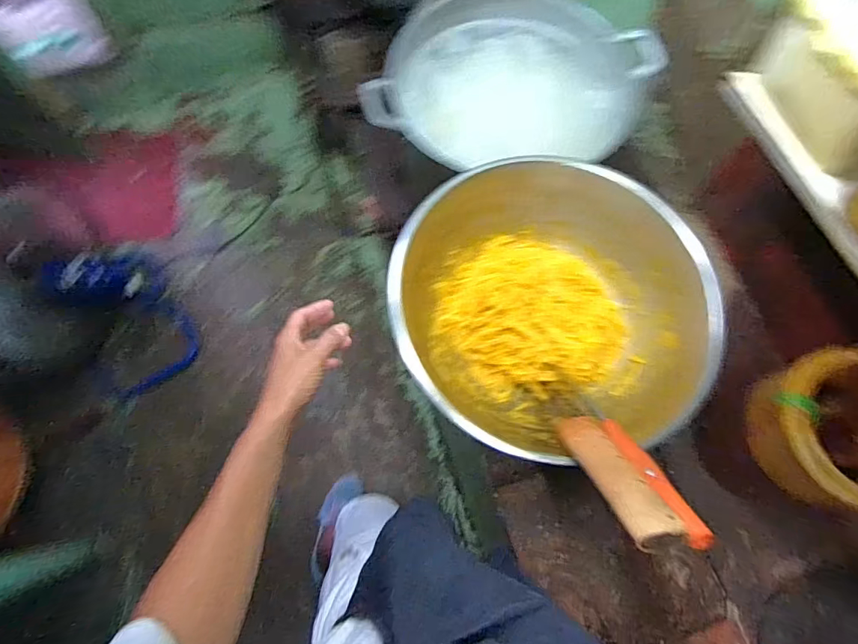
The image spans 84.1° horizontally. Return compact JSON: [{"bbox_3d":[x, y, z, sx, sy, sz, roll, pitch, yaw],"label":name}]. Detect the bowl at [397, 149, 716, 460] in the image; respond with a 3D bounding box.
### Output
[{"bbox_3d":[0.186,-0.018,0.754,0.460,0.159,0.450,0,72,-1],"label":"bowl"}]

